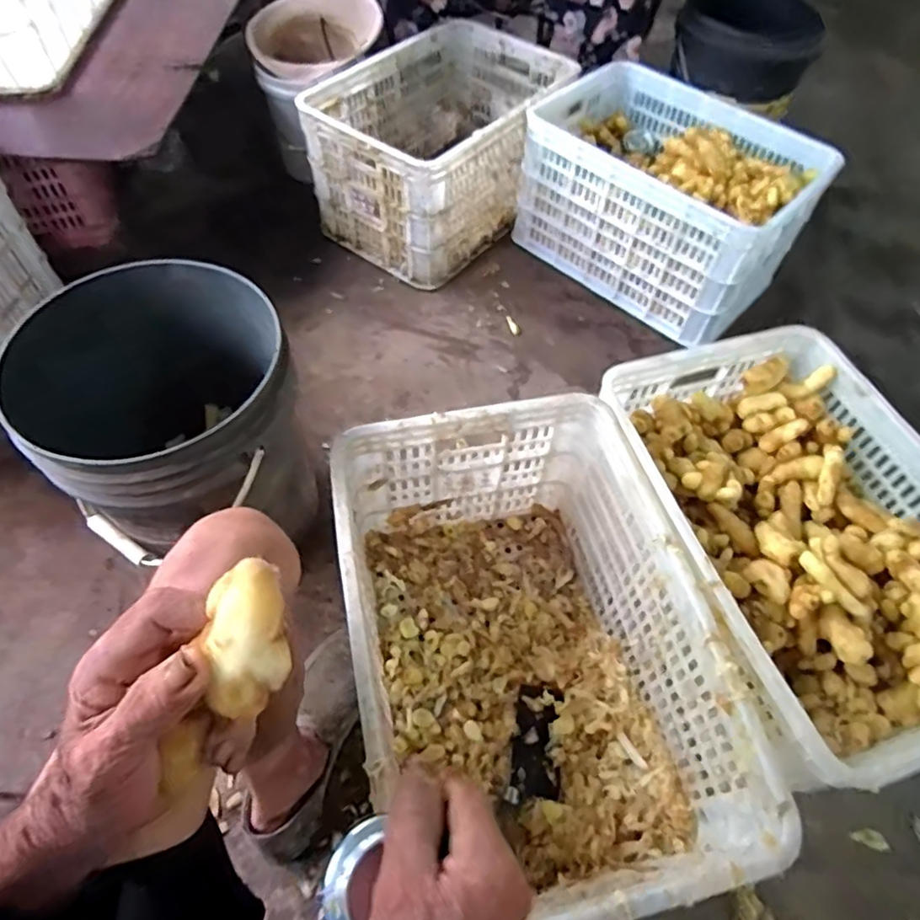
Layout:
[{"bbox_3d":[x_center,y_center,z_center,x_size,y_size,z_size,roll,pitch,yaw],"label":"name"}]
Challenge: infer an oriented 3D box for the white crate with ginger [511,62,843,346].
[{"bbox_3d":[0.434,-0.560,1.276,0.534,0.265,0.404,36,62,20],"label":"white crate with ginger"}]

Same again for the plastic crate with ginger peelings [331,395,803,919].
[{"bbox_3d":[0.068,0.229,0.723,0.351,0.293,0.510,-11,57,-10],"label":"plastic crate with ginger peelings"}]

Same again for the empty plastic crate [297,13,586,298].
[{"bbox_3d":[-0.029,-0.696,1.339,0.363,0.278,0.554,33,61,18],"label":"empty plastic crate"}]

